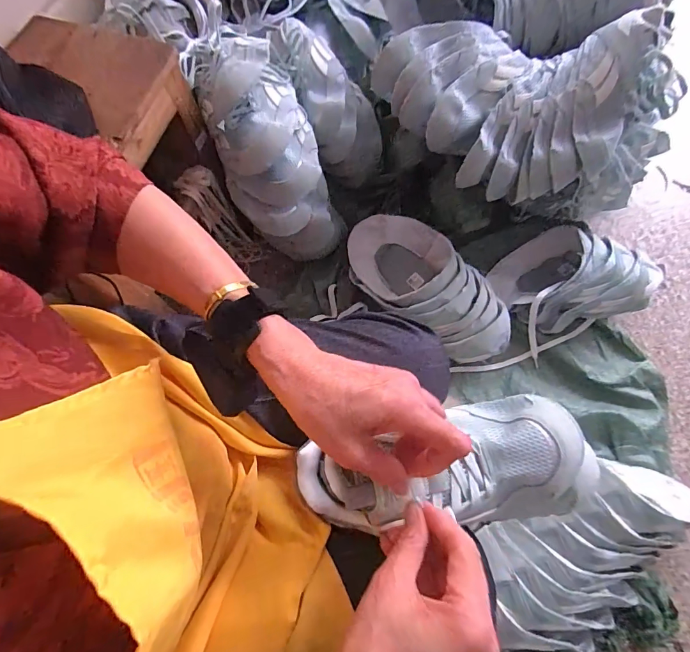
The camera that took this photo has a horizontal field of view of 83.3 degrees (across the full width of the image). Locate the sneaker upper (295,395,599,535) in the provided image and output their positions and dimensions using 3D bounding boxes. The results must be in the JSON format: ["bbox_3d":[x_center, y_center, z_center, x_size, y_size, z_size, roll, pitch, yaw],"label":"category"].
[{"bbox_3d":[0.095,0.129,0.346,0.266,0.082,0.105,-10,71,0],"label":"sneaker upper"}]

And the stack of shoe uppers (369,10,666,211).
[{"bbox_3d":[0.238,-0.336,0.595,0.380,0.143,0.210,4,71,4],"label":"stack of shoe uppers"}]

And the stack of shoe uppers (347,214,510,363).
[{"bbox_3d":[0.151,-0.086,0.722,0.361,0.094,0.166,38,77,14],"label":"stack of shoe uppers"}]

